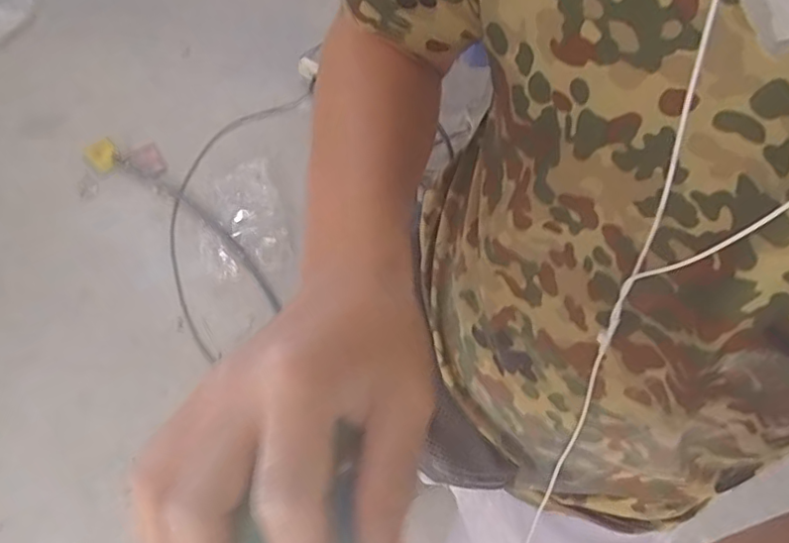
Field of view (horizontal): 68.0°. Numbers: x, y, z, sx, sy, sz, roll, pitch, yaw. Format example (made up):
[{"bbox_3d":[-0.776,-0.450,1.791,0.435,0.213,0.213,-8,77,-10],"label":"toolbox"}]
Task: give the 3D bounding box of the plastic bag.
[{"bbox_3d":[-0.410,-0.140,1.522,0.210,0.020,0.320,-17,67,-10],"label":"plastic bag"}]

